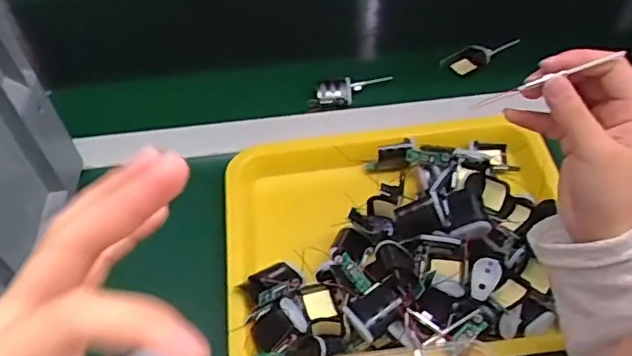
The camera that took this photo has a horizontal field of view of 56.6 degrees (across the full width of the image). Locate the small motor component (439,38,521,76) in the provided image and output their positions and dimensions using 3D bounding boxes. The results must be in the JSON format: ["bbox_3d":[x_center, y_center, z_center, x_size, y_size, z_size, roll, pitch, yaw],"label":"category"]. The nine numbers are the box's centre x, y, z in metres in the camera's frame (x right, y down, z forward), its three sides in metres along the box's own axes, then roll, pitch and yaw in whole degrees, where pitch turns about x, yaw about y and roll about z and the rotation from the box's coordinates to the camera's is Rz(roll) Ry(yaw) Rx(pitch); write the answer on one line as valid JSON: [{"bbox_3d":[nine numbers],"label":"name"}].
[{"bbox_3d":[0.204,-0.152,0.727,0.095,0.019,0.030,-16,50,12],"label":"small motor component"}]

